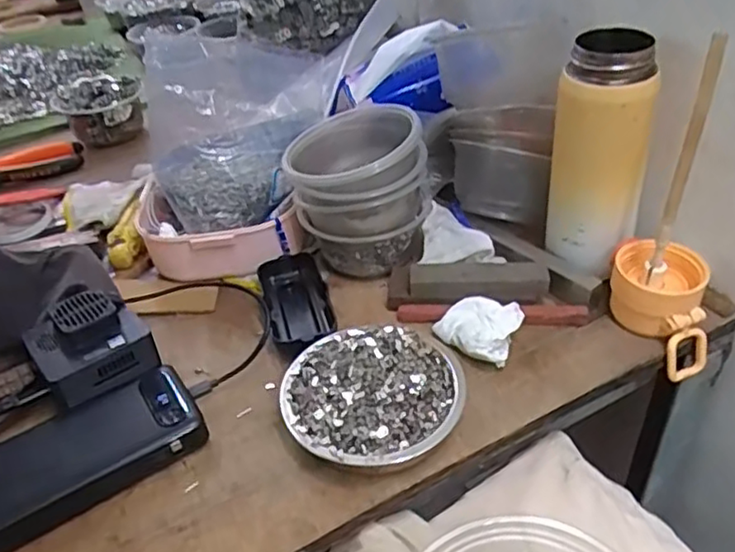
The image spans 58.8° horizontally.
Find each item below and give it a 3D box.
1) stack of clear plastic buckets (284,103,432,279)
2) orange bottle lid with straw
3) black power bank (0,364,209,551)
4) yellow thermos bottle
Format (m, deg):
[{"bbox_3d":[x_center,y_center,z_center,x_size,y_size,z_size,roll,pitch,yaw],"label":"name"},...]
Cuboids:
[{"bbox_3d":[-0.007,-0.075,0.559,0.111,0.102,0.109,-6,37,0],"label":"stack of clear plastic buckets"},{"bbox_3d":[0.216,-0.038,0.451,0.072,0.226,0.072,-4,37,3],"label":"orange bottle lid with straw"},{"bbox_3d":[-0.190,0.121,0.437,0.154,0.031,0.070,-25,41,-23],"label":"black power bank"},{"bbox_3d":[0.180,-0.088,0.512,0.064,0.192,0.065,6,39,16],"label":"yellow thermos bottle"}]

